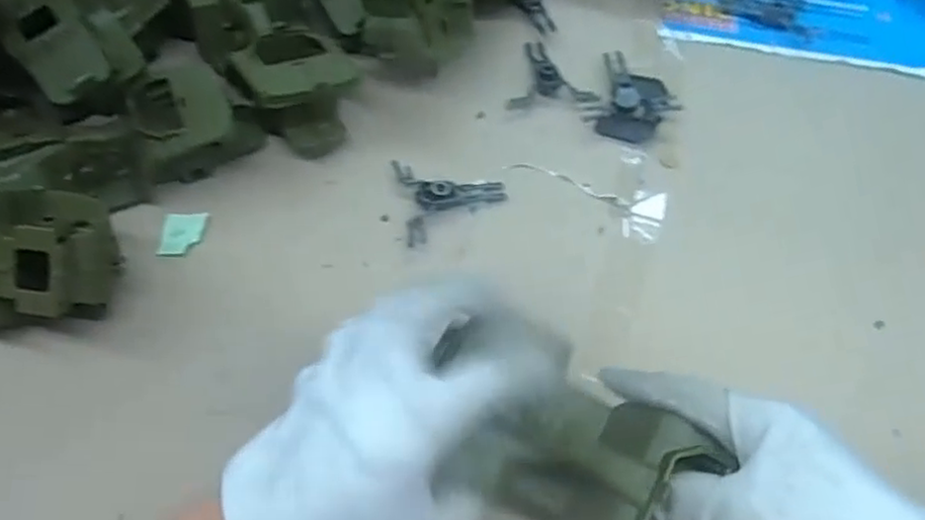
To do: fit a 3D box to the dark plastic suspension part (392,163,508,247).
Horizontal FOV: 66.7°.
[{"bbox_3d":[-0.006,-0.049,0.498,0.075,0.015,0.068,-10,59,-8],"label":"dark plastic suspension part"}]

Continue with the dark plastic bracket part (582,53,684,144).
[{"bbox_3d":[0.131,-0.125,0.546,0.066,0.016,0.072,25,61,14],"label":"dark plastic bracket part"}]

